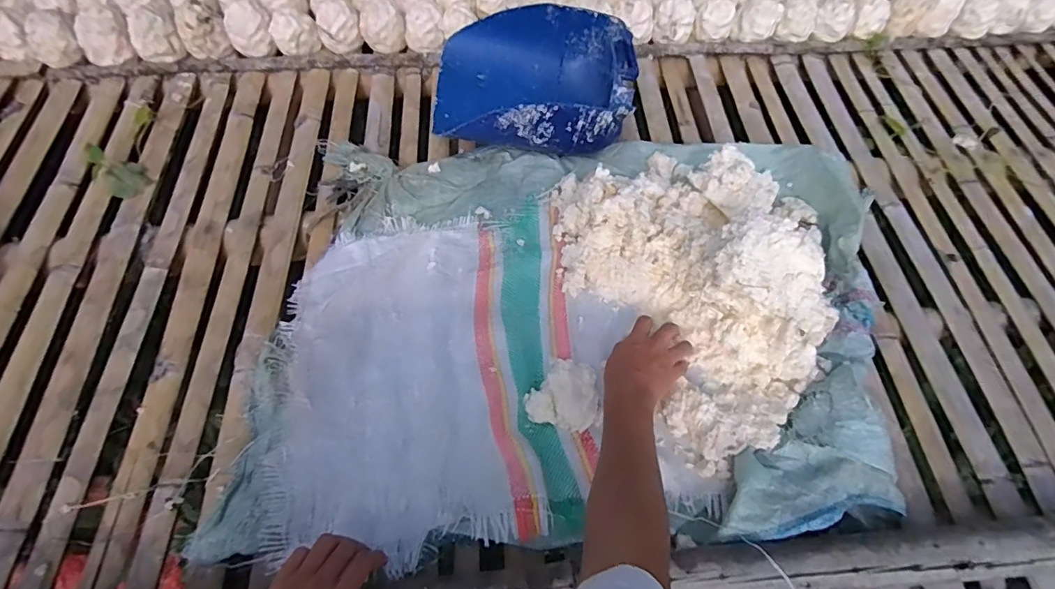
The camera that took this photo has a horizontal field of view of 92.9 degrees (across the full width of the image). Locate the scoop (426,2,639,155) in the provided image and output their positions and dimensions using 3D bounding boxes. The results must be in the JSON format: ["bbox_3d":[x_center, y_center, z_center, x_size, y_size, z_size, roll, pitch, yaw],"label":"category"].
[{"bbox_3d":[0.010,-0.373,0.902,0.341,0.148,0.290,0,65,-3],"label":"scoop"}]

